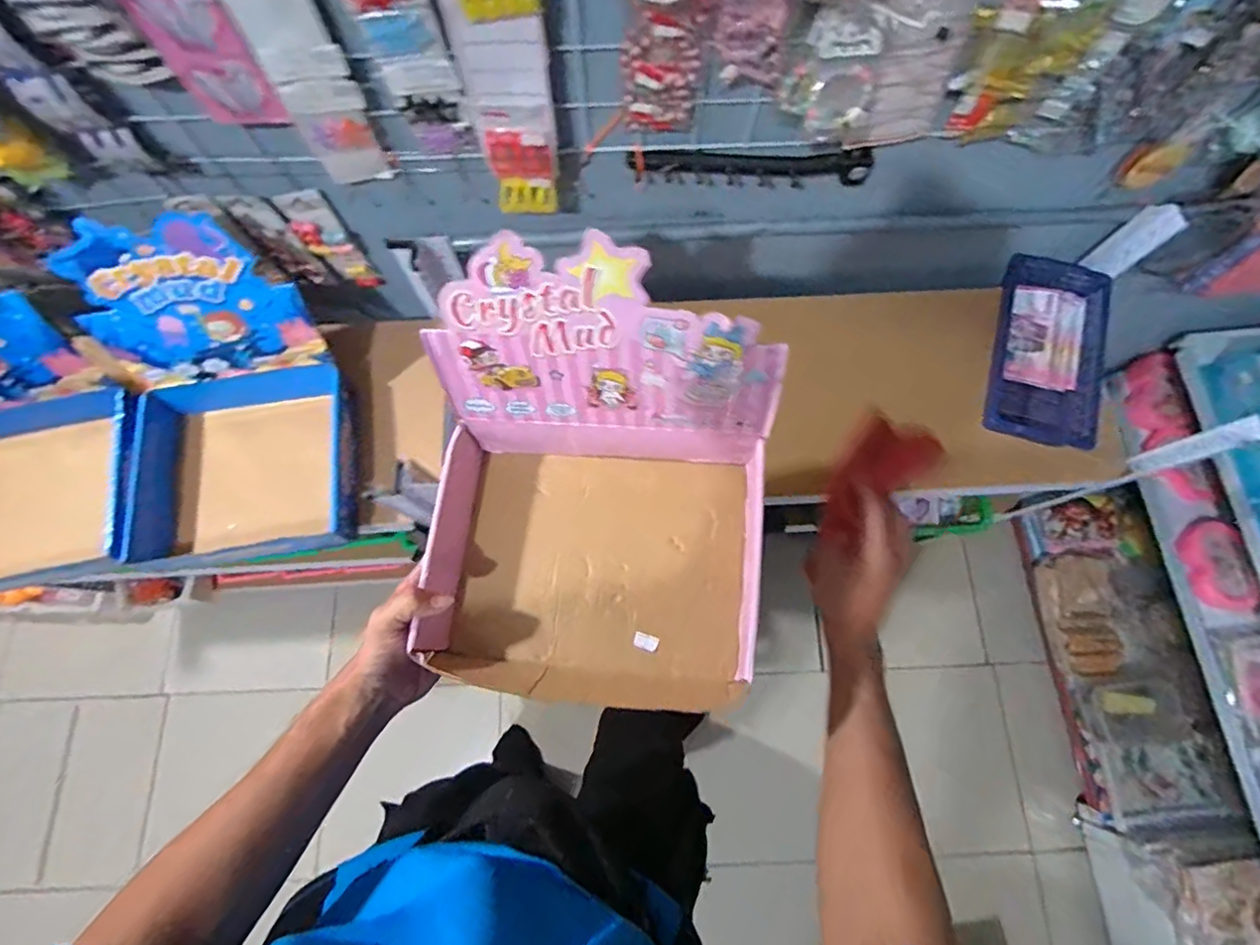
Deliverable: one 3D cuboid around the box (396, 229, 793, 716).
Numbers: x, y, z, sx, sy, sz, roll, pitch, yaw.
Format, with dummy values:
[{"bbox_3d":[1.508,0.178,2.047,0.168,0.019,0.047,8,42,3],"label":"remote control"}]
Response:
[{"bbox_3d":[-0.033,0.027,0.446,0.266,0.217,0.286,8,74,3],"label":"box"}]

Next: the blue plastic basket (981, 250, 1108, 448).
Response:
[{"bbox_3d":[0.563,-0.161,0.778,0.135,0.049,0.270,14,74,4],"label":"blue plastic basket"}]

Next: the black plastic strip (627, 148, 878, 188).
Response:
[{"bbox_3d":[0.128,-0.325,0.615,0.255,0.051,0.018,1,74,1],"label":"black plastic strip"}]

